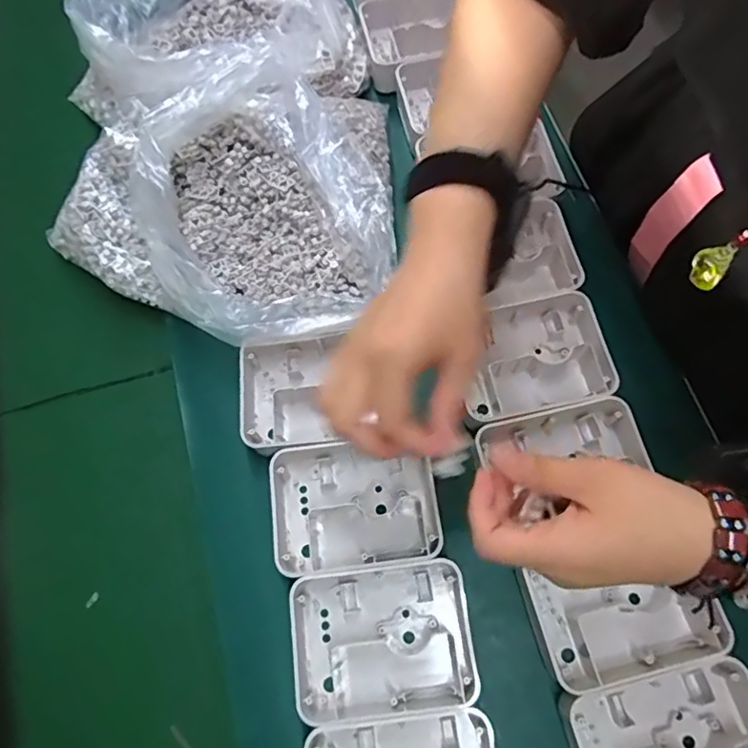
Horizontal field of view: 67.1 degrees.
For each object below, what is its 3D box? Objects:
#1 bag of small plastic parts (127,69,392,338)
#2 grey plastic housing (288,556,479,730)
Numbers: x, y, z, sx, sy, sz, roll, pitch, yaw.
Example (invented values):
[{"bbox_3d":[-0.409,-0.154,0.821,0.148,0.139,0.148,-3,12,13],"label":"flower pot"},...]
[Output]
[{"bbox_3d":[-0.111,-0.136,0.503,0.240,0.107,0.244,-23,71,-6],"label":"bag of small plastic parts"},{"bbox_3d":[0.005,0.195,0.418,0.131,0.034,0.100,-7,71,0],"label":"grey plastic housing"}]

